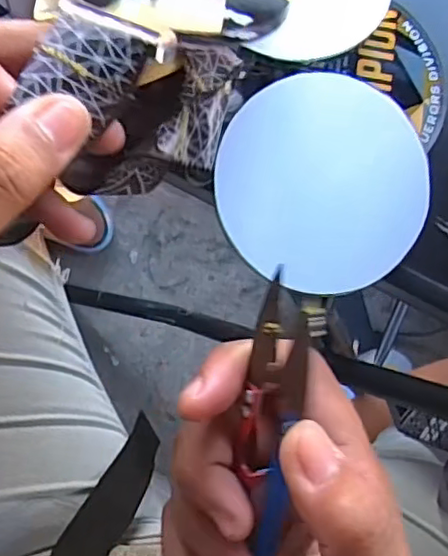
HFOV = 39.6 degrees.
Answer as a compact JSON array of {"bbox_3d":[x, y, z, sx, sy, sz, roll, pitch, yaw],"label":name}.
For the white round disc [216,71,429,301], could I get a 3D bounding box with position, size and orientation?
[{"bbox_3d":[0.034,-0.031,0.208,0.071,0.004,0.070,0,88,-9],"label":"white round disc"}]

